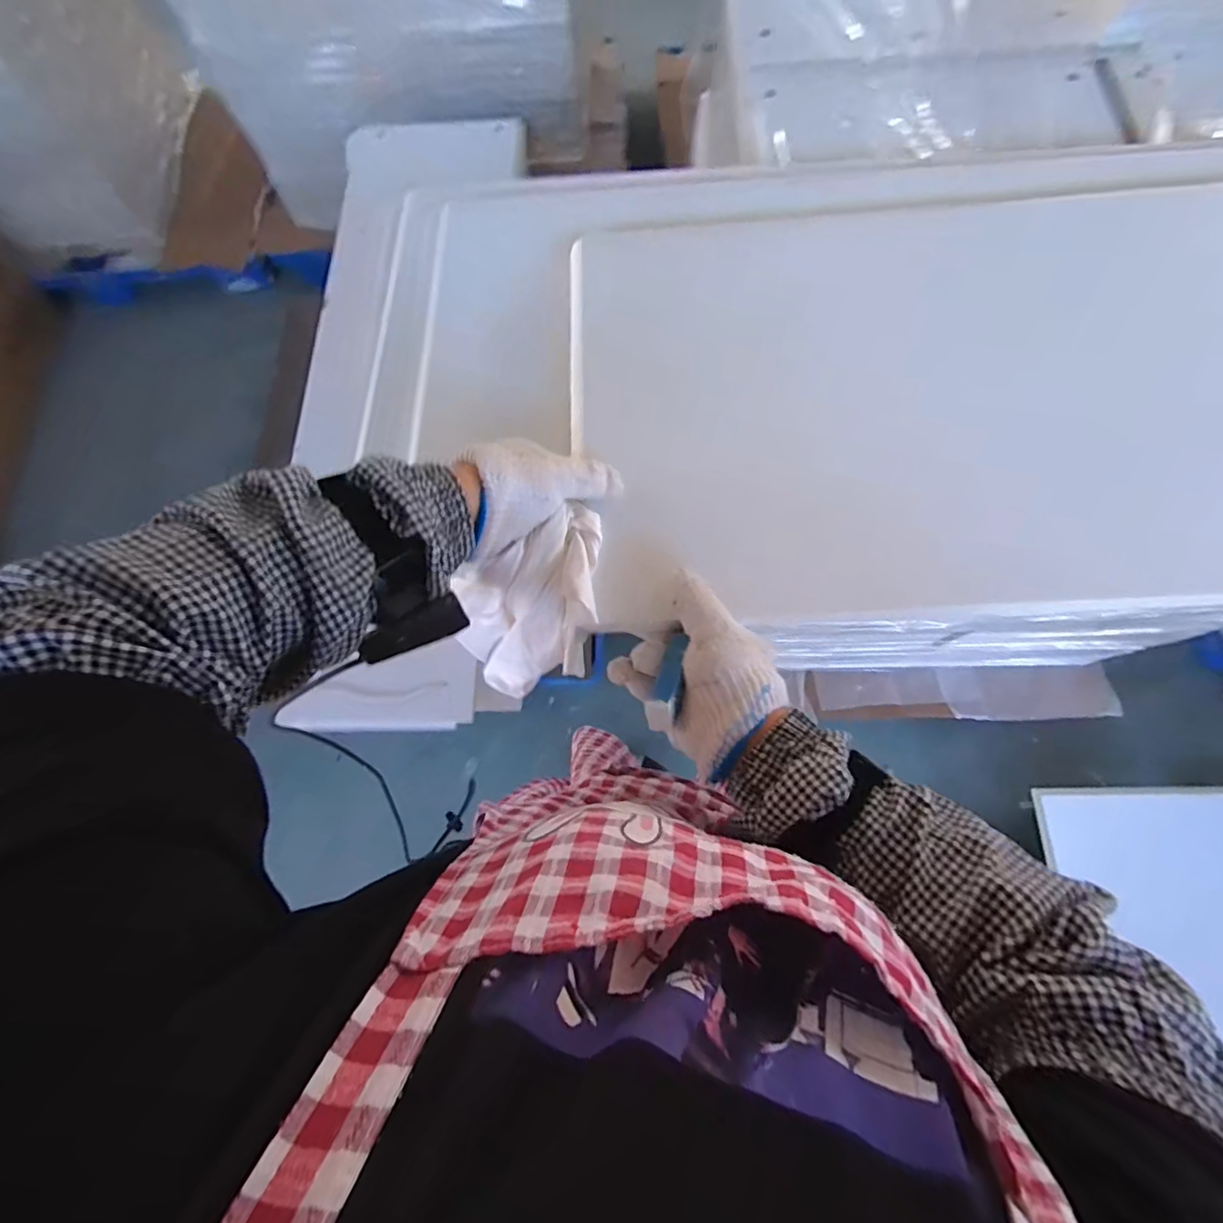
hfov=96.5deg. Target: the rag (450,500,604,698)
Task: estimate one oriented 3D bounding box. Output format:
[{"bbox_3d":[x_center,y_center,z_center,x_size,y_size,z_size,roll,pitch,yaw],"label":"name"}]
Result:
[{"bbox_3d":[-0.077,0.017,0.425,0.074,0.189,0.092,1,55,-37],"label":"rag"}]

